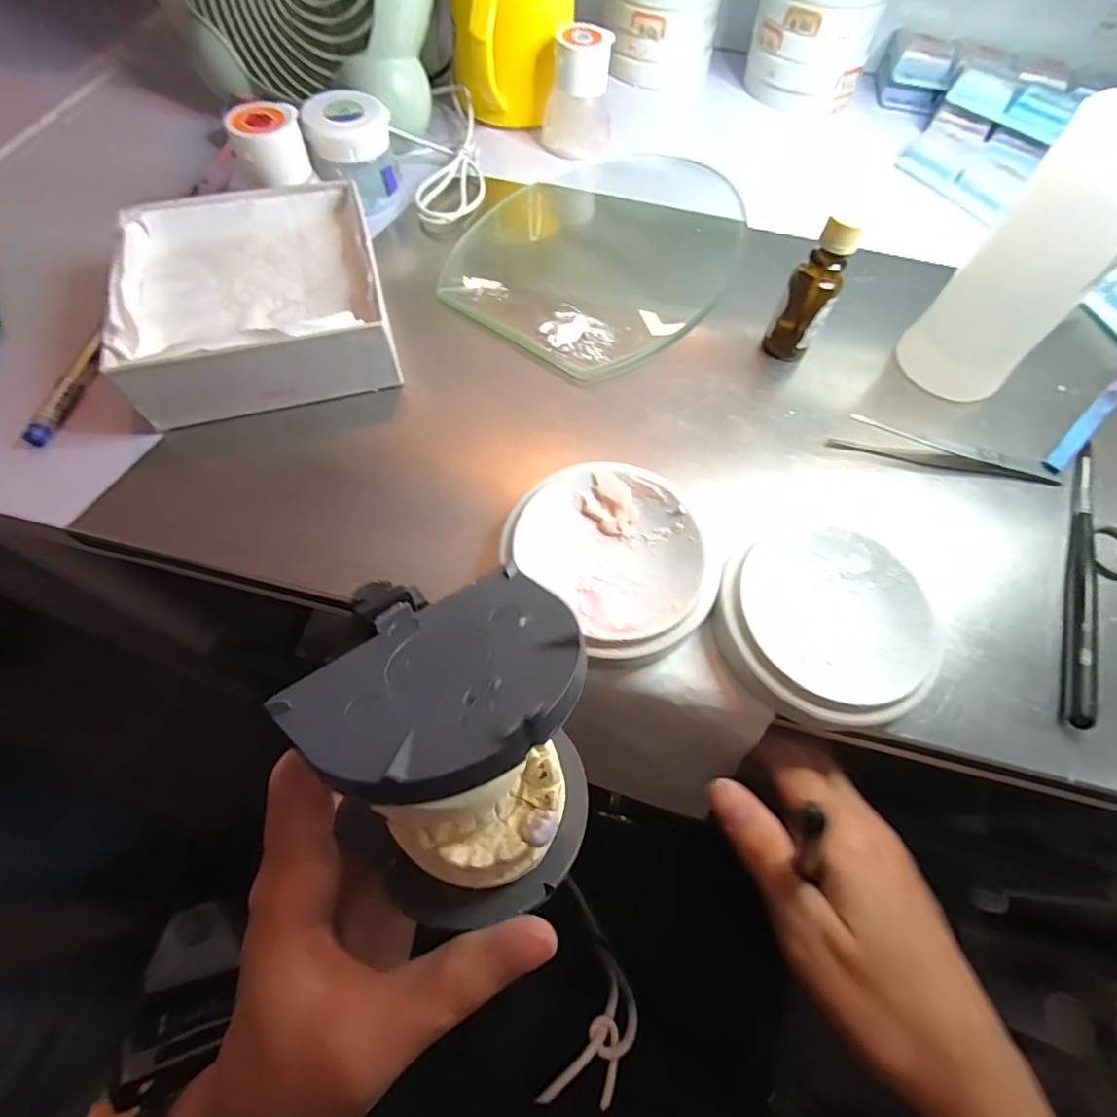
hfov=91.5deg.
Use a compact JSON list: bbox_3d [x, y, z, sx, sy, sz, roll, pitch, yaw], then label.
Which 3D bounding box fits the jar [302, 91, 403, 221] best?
[{"bbox_3d":[-0.129,-0.254,0.343,0.051,0.047,0.049,1,63,-2],"label":"jar"}]

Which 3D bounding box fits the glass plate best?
[{"bbox_3d":[0.038,-0.212,0.352,0.151,0.007,0.235,31,67,12],"label":"glass plate"}]

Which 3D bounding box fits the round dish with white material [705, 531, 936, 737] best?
[{"bbox_3d":[0.111,0.026,0.232,0.084,0.024,0.082,1,63,-2],"label":"round dish with white material"}]

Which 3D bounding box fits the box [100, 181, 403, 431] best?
[{"bbox_3d":[-0.158,-0.142,0.289,0.121,0.045,0.132,-14,65,-10],"label":"box"}]

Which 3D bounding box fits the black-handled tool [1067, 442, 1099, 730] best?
[{"bbox_3d":[0.249,0.004,0.257,0.009,0.011,0.159,25,65,9],"label":"black-handled tool"}]

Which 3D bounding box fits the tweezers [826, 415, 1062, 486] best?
[{"bbox_3d":[0.203,-0.057,0.287,0.118,0.005,0.019,12,64,3],"label":"tweezers"}]

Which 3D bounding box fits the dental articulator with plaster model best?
[{"bbox_3d":[-0.024,0.049,0.140,0.062,0.078,0.082,-10,65,-7],"label":"dental articulator with plaster model"}]

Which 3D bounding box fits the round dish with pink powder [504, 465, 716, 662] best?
[{"bbox_3d":[0.027,-0.001,0.241,0.079,0.026,0.088,-36,70,-18],"label":"round dish with pink powder"}]

